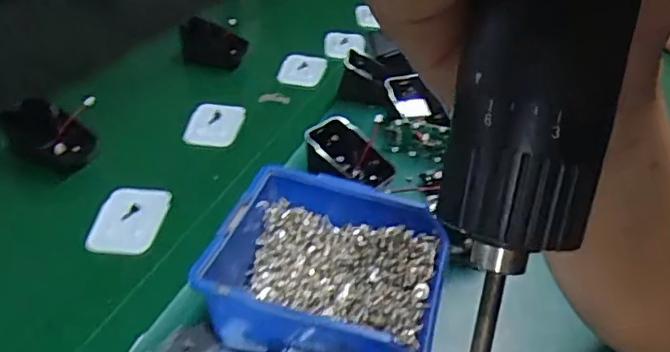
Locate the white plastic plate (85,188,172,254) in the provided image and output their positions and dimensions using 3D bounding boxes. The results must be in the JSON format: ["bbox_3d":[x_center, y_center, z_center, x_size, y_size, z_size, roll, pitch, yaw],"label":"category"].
[{"bbox_3d":[-0.146,0.031,0.433,0.046,0.011,0.064,6,34,0],"label":"white plastic plate"}]

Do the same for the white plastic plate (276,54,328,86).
[{"bbox_3d":[-0.035,-0.116,0.656,0.047,0.009,0.065,8,34,4],"label":"white plastic plate"}]

